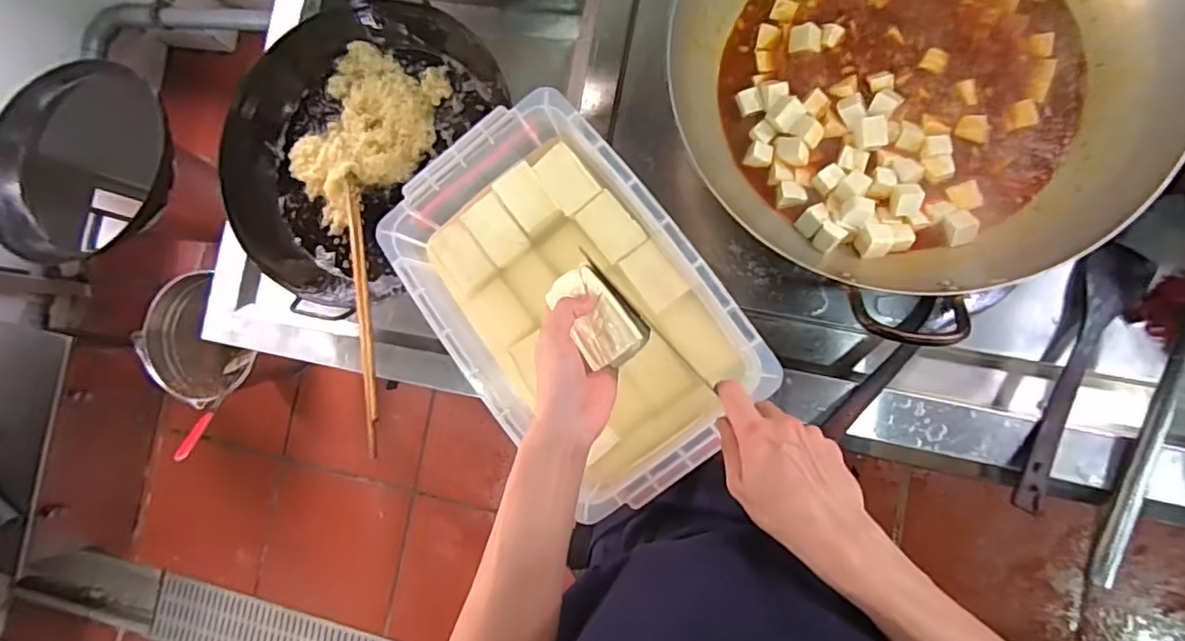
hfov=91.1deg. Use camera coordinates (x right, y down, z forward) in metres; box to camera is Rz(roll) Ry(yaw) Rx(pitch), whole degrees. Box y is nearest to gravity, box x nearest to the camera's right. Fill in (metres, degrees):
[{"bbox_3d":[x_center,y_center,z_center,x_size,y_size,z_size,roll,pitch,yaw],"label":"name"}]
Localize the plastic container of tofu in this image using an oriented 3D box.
[{"bbox_3d":[-0.017,-0.018,0.629,0.247,0.119,0.393,-37,81,5],"label":"plastic container of tofu"}]

